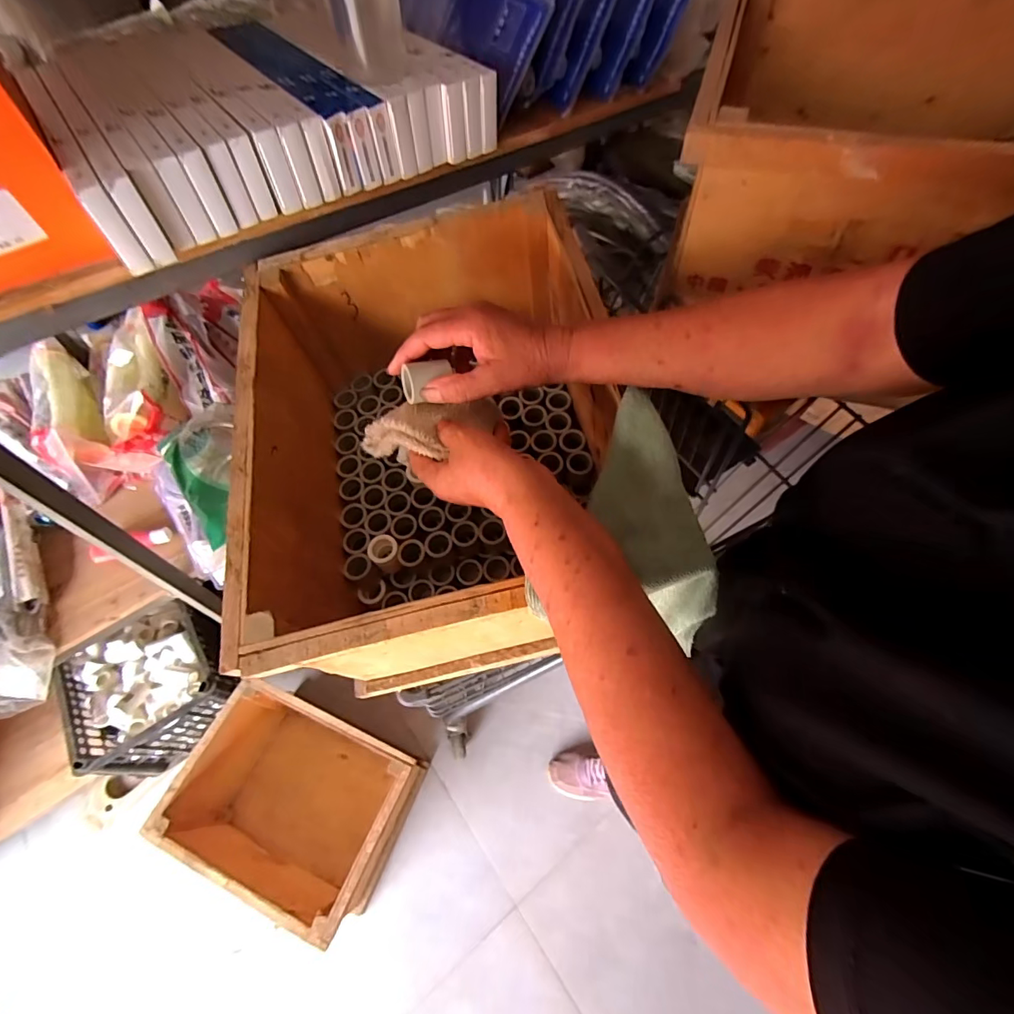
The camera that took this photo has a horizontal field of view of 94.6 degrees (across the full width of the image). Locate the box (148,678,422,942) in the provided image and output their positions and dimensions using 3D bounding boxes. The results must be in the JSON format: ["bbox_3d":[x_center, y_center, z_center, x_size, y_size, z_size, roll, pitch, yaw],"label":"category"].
[{"bbox_3d":[-0.436,0.612,0.999,0.419,0.280,0.304,20,61,11],"label":"box"}]

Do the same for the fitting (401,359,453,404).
[{"bbox_3d":[-0.066,-0.103,0.384,0.039,0.025,0.026,-12,56,-15],"label":"fitting"}]

